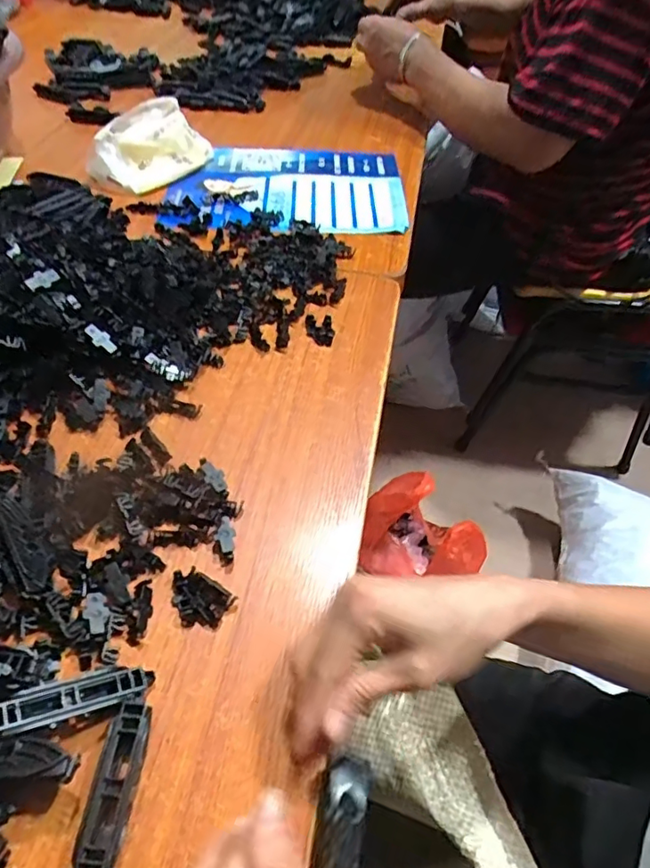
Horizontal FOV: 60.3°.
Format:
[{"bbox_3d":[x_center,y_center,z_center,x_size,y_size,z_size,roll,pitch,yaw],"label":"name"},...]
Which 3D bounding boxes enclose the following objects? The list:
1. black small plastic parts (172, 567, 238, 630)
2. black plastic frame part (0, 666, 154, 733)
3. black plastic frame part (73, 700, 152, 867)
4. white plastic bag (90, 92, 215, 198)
[{"bbox_3d":[-0.078,0.100,0.342,0.038,0.009,0.030,27,53,18],"label":"black small plastic parts"},{"bbox_3d":[-0.130,0.137,0.291,0.077,0.012,0.019,-3,46,-35],"label":"black plastic frame part"},{"bbox_3d":[-0.103,0.176,0.272,0.019,0.018,0.081,6,49,1],"label":"black plastic frame part"},{"bbox_3d":[-0.208,-0.344,0.666,0.078,0.058,0.144,34,55,23],"label":"white plastic bag"}]

